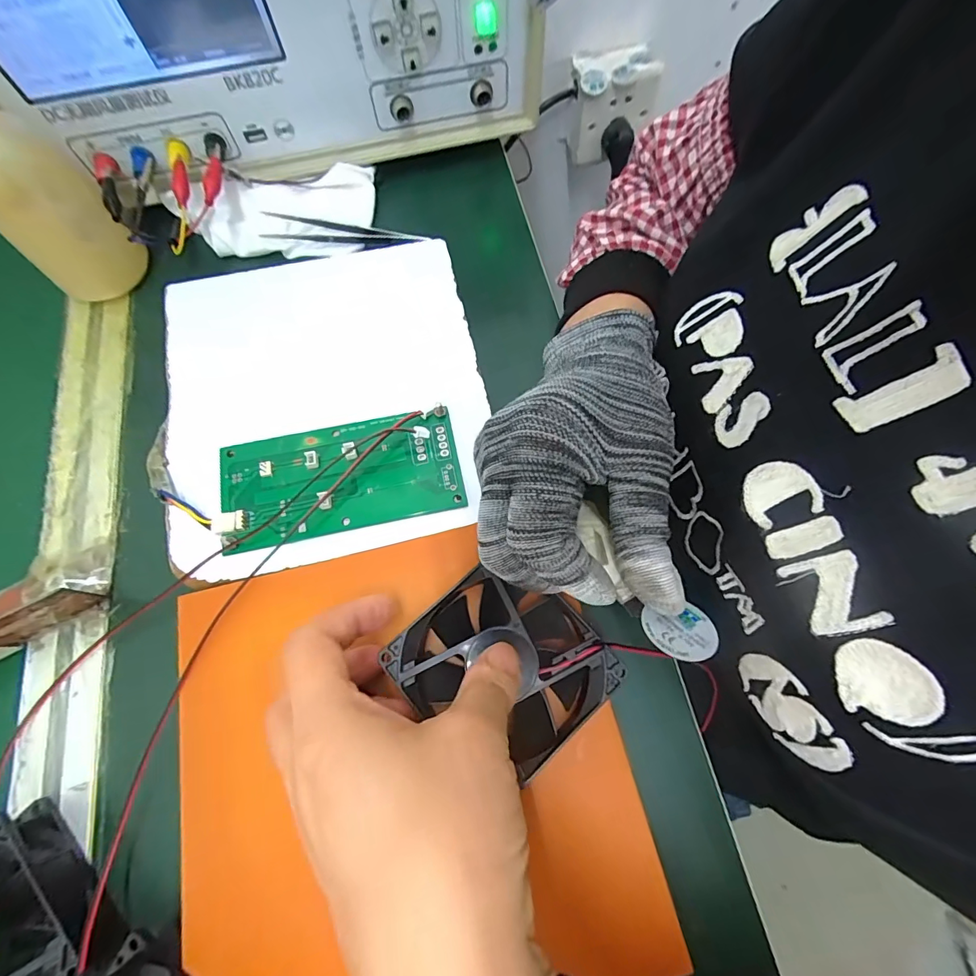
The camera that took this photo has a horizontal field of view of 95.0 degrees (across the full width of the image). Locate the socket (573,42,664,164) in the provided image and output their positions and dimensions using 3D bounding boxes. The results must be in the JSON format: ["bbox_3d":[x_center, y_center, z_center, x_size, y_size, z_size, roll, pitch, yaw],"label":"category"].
[{"bbox_3d":[0.135,-0.427,0.498,0.093,0.080,0.055,-15,71,-4],"label":"socket"}]

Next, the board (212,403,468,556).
[{"bbox_3d":[-0.084,-0.008,0.253,0.132,0.013,0.064,-12,71,-3],"label":"board"}]

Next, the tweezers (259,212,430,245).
[{"bbox_3d":[-0.103,-0.187,0.325,0.117,0.010,0.019,4,71,3],"label":"tweezers"}]

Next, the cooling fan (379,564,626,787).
[{"bbox_3d":[0.007,0.080,0.207,0.082,0.028,0.076,42,77,14],"label":"cooling fan"}]

